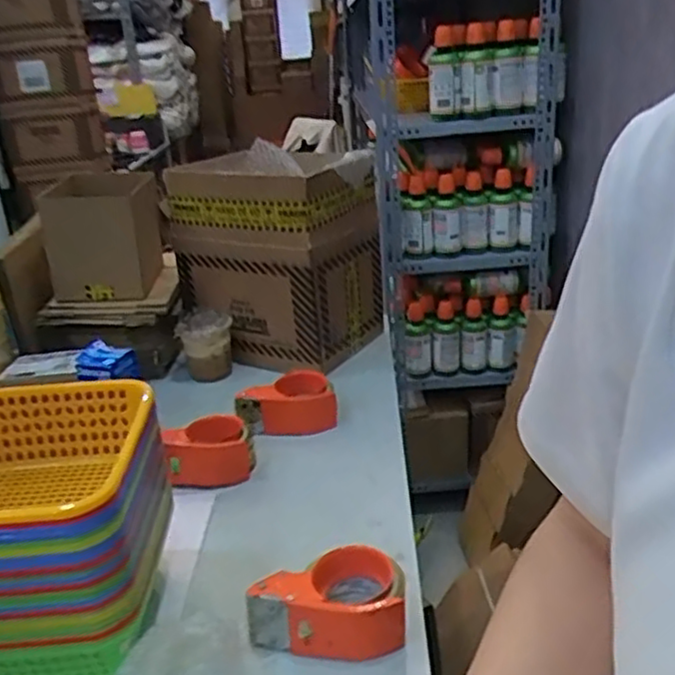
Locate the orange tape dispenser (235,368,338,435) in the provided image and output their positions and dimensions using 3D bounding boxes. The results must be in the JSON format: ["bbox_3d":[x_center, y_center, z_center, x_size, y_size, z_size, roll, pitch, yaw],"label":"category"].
[{"bbox_3d":[-0.075,0.098,1.023,0.143,0.063,0.077,-9,23,-10],"label":"orange tape dispenser"}]

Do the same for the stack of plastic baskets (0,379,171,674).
[{"bbox_3d":[-0.280,0.190,0.657,0.228,0.211,0.225,-5,23,-1],"label":"stack of plastic baskets"}]

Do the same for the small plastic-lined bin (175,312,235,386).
[{"bbox_3d":[-0.226,0.017,1.213,0.096,0.105,0.088,-11,24,-15],"label":"small plastic-lined bin"}]

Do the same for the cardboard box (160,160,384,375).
[{"bbox_3d":[-0.112,-0.139,1.245,0.289,0.322,0.208,10,27,31],"label":"cardboard box"}]

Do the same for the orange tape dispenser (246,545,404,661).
[{"bbox_3d":[-0.011,0.252,0.658,0.145,0.063,0.093,-10,23,-13],"label":"orange tape dispenser"}]

